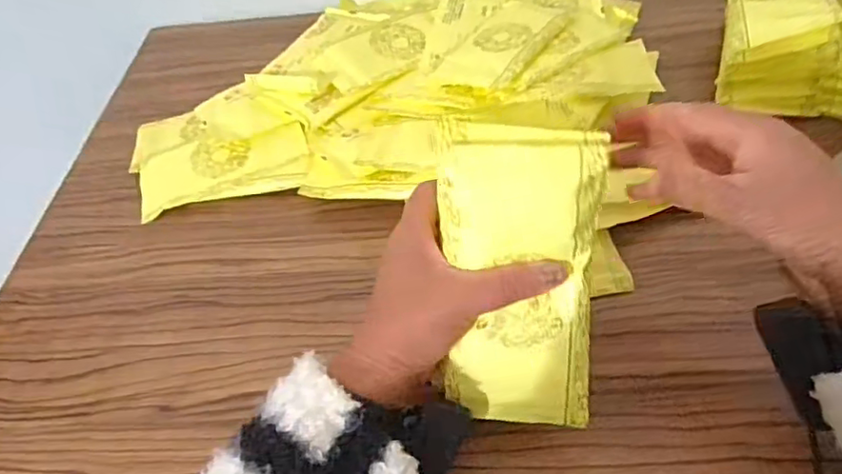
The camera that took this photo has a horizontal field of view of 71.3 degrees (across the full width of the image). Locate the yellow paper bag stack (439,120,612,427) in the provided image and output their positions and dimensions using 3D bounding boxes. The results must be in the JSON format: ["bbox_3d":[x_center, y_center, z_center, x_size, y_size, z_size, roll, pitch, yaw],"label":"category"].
[{"bbox_3d":[0.059,0.026,0.338,0.088,0.180,0.020,-4,16,2],"label":"yellow paper bag stack"}]

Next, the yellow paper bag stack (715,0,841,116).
[{"bbox_3d":[0.345,-0.214,0.579,0.087,0.088,0.167,9,55,12],"label":"yellow paper bag stack"}]

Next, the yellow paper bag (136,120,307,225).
[{"bbox_3d":[-0.198,-0.068,0.585,0.178,0.008,0.085,-12,59,6],"label":"yellow paper bag"}]

